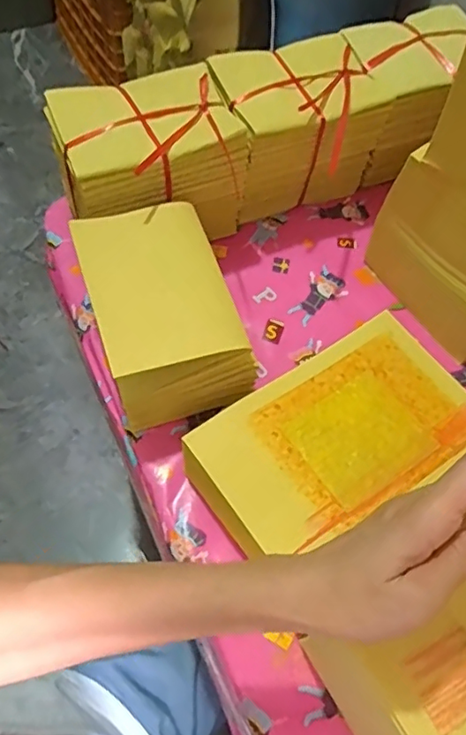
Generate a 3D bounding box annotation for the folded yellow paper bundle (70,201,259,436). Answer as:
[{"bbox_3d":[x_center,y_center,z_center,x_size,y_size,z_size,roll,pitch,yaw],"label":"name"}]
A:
[{"bbox_3d":[-0.061,-0.046,0.517,0.120,0.099,0.169,-15,61,-13],"label":"folded yellow paper bundle"}]

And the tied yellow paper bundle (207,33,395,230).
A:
[{"bbox_3d":[0.069,-0.261,0.634,0.174,0.134,0.119,-20,62,-15],"label":"tied yellow paper bundle"}]

